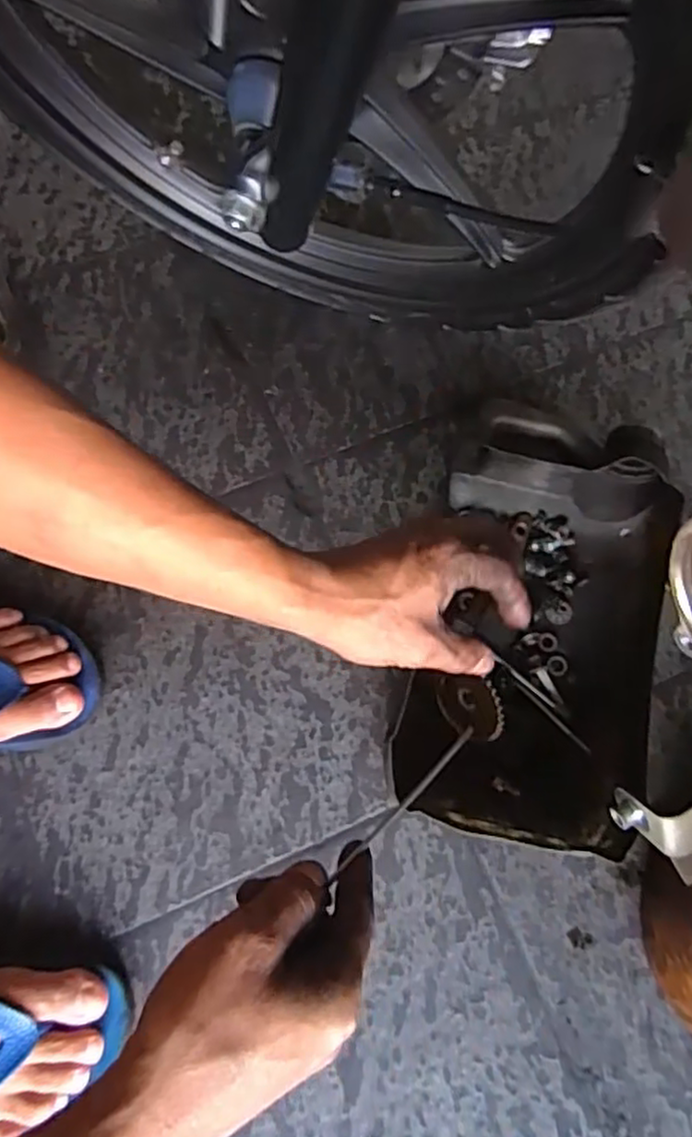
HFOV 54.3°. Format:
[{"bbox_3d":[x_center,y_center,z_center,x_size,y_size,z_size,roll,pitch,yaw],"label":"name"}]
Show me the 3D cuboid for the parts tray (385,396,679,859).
[{"bbox_3d":[0.152,0.039,0.518,0.176,0.087,0.312,14,72,4],"label":"parts tray"}]

